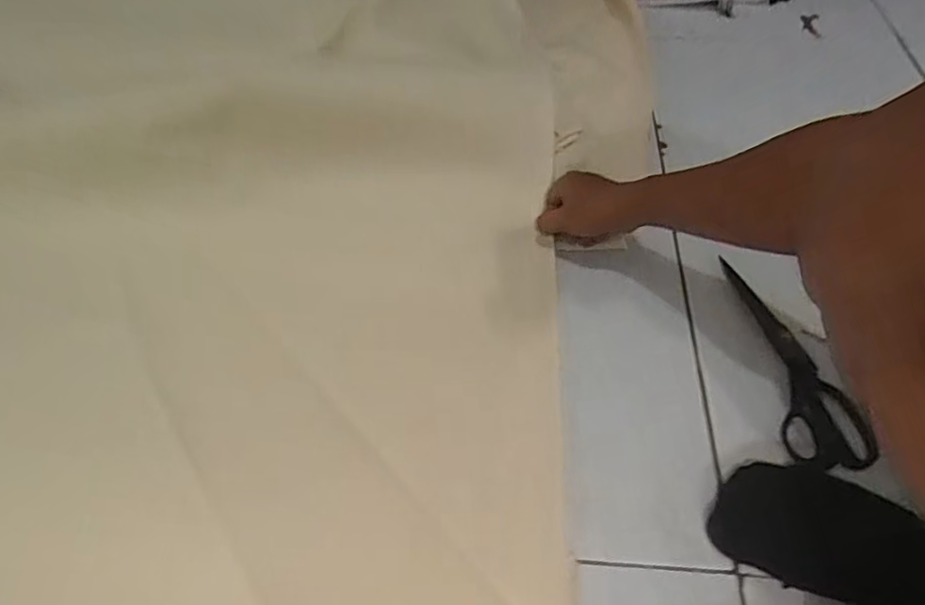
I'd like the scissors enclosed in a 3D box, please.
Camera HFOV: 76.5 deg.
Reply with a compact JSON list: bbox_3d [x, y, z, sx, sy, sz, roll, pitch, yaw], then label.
[{"bbox_3d":[0.329,0.048,0.588,0.073,0.017,0.235,-1,54,-2],"label":"scissors"}]

